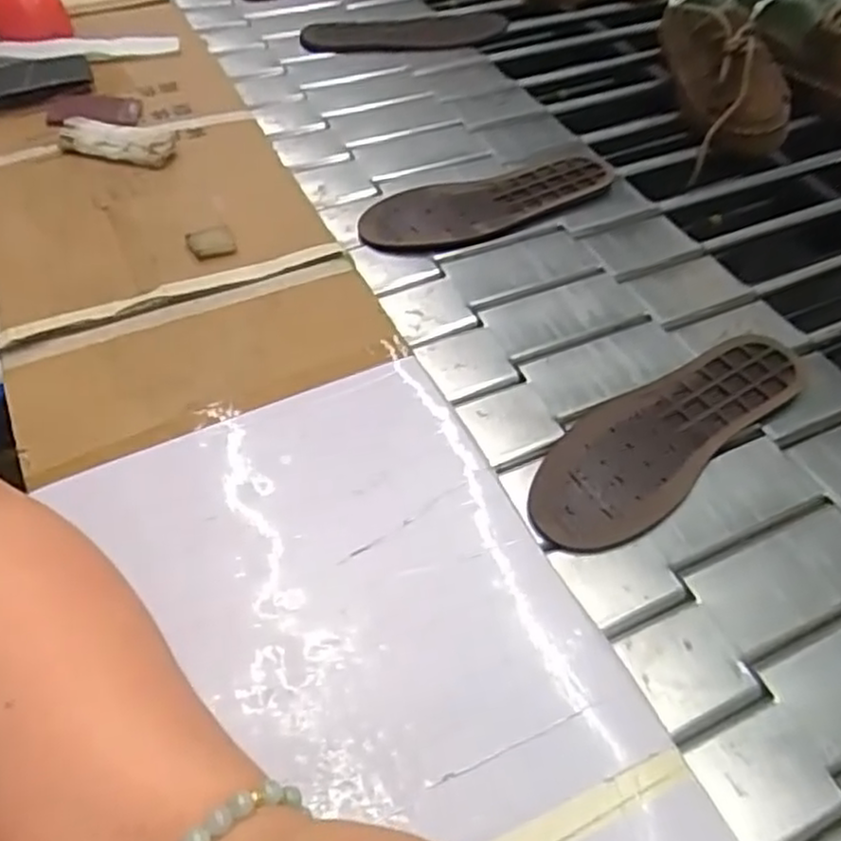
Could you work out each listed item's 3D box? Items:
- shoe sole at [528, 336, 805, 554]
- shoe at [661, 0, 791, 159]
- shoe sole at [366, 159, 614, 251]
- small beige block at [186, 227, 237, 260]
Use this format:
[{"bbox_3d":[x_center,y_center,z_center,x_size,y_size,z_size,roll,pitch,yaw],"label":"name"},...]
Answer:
[{"bbox_3d":[0.173,0.004,0.510,0.252,0.012,0.080,-34,61,-26],"label":"shoe sole"},{"bbox_3d":[0.319,-0.377,0.772,0.086,0.091,0.234,-1,52,-4],"label":"shoe"},{"bbox_3d":[0.065,-0.199,0.671,0.244,0.011,0.079,-17,55,-16],"label":"shoe sole"},{"bbox_3d":[-0.158,-0.134,0.554,0.032,0.006,0.026,-22,56,-19],"label":"small beige block"}]

